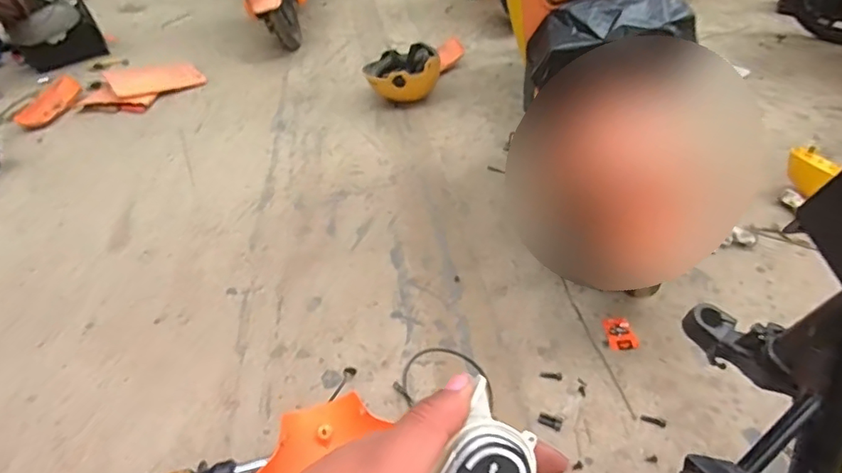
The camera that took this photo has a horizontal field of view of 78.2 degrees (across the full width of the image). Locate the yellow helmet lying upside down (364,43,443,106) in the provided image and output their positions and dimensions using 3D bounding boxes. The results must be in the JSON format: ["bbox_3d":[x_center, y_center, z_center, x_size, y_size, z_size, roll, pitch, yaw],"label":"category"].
[{"bbox_3d":[-0.063,-0.560,1.817,0.260,0.151,0.201,-3,38,2],"label":"yellow helmet lying upside down"}]

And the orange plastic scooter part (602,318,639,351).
[{"bbox_3d":[0.380,0.185,0.988,0.054,0.012,0.071,-1,38,4],"label":"orange plastic scooter part"}]

